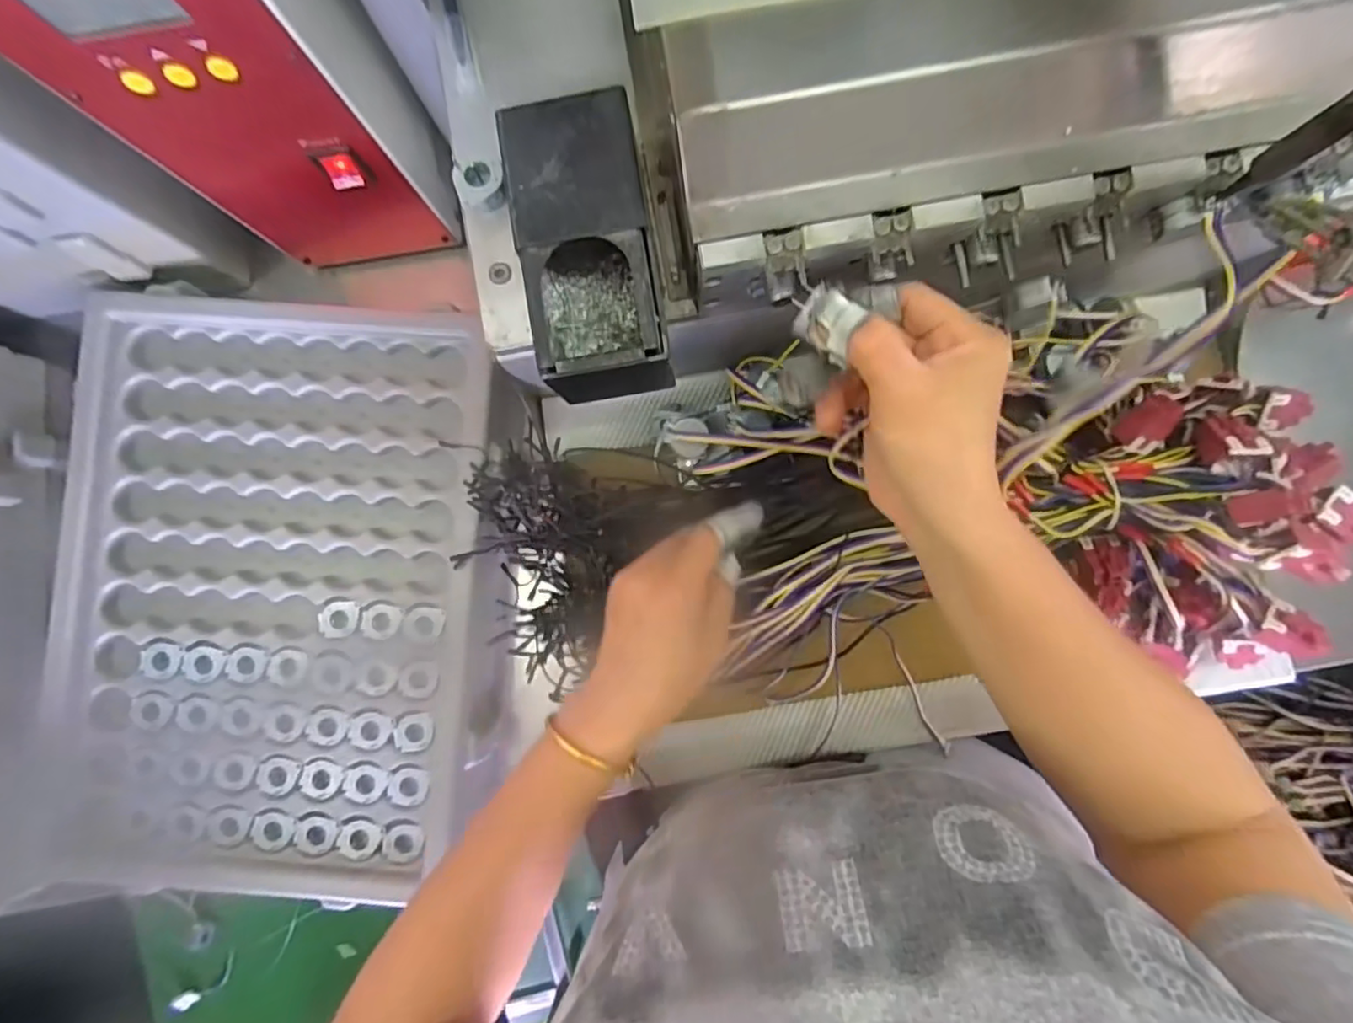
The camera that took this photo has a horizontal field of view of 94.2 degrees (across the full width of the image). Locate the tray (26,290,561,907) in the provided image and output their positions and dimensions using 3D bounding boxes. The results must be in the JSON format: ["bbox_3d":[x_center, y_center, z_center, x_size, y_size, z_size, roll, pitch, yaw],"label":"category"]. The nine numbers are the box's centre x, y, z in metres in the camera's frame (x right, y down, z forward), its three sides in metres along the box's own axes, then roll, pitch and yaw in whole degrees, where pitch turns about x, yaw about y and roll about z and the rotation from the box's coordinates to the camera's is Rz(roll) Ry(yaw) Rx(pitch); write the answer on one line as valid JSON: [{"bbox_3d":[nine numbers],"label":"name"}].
[{"bbox_3d":[-0.260,0.057,0.443,0.317,0.052,0.394,5,89,2],"label":"tray"}]

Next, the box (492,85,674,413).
[{"bbox_3d":[-0.035,-0.110,0.281,0.060,0.061,0.118,-13,88,1],"label":"box"}]

